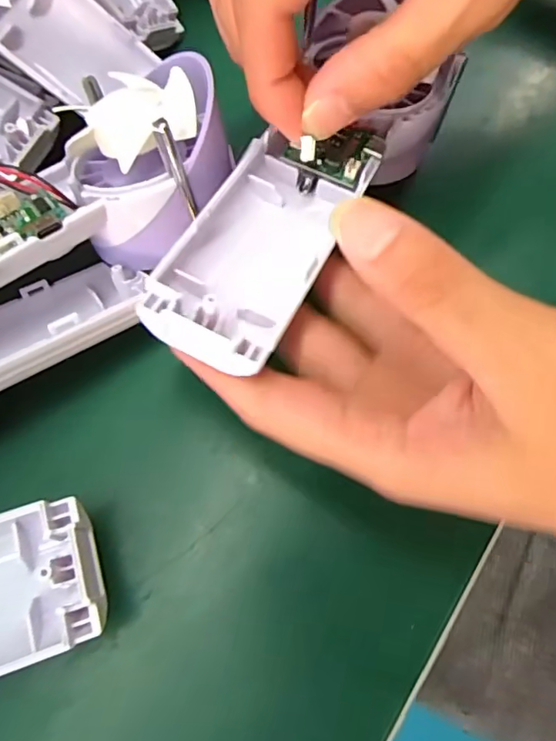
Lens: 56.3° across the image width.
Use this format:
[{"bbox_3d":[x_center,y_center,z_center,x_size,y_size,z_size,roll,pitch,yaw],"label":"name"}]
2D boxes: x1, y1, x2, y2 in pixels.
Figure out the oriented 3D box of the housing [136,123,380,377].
[{"bbox_3d":[-0.005,-0.043,0.170,0.044,0.019,0.089,22,57,8],"label":"housing"}]

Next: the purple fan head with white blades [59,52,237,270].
[{"bbox_3d":[-0.047,-0.078,0.189,0.059,0.035,0.068,-11,69,-4],"label":"purple fan head with white blades"}]

